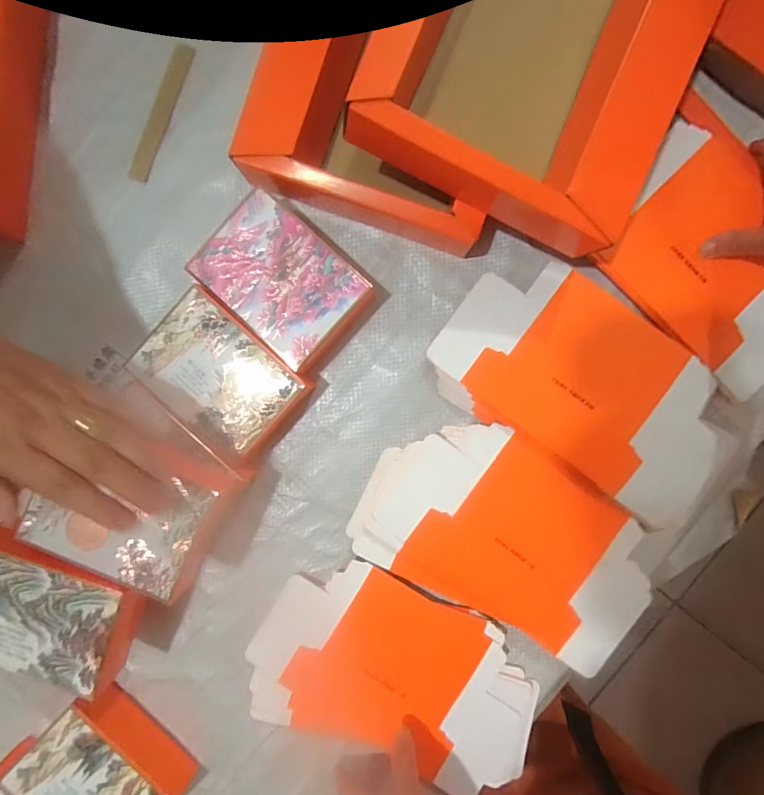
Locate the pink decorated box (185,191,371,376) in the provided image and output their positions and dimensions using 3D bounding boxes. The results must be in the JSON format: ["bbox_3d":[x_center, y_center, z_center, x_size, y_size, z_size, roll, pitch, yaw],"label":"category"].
[{"bbox_3d":[-0.085,-0.098,0.408,0.135,0.040,0.096,43,90,0],"label":"pink decorated box"}]

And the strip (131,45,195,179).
[{"bbox_3d":[-0.205,-0.264,0.434,0.020,0.005,0.128,23,95,4],"label":"strip"}]

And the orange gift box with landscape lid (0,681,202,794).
[{"bbox_3d":[-0.256,0.350,0.435,0.129,0.060,0.103,44,96,2],"label":"orange gift box with landscape lid"}]

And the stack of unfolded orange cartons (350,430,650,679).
[{"bbox_3d":[0.114,0.123,0.424,0.259,0.017,0.158,27,95,4],"label":"stack of unfolded orange cartons"}]

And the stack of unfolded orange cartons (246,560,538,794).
[{"bbox_3d":[0.014,0.259,0.439,0.261,0.020,0.166,22,95,5],"label":"stack of unfolded orange cartons"}]

